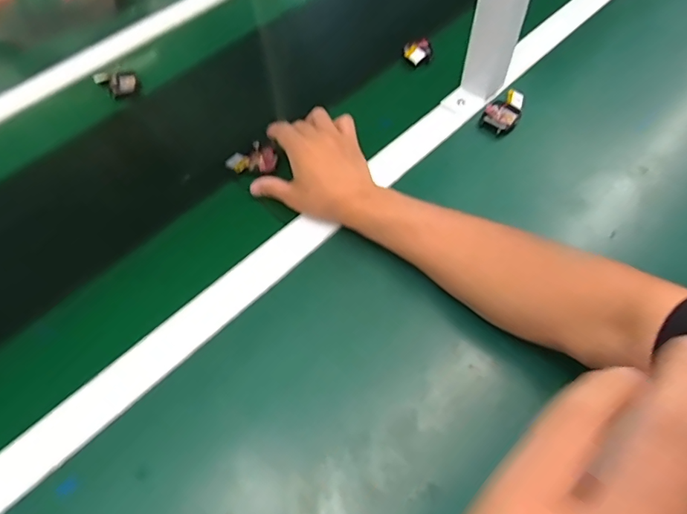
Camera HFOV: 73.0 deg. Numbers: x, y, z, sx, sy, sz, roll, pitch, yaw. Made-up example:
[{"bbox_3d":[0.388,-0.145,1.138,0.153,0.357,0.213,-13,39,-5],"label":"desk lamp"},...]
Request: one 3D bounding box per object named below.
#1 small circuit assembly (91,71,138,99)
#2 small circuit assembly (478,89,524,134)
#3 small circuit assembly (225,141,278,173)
[{"bbox_3d":[-0.299,-0.230,0.615,0.049,0.016,0.045,-28,61,-13],"label":"small circuit assembly"},{"bbox_3d":[0.194,-0.174,0.557,0.039,0.015,0.069,33,66,21],"label":"small circuit assembly"},{"bbox_3d":[-0.103,-0.112,0.526,0.055,0.011,0.037,-3,58,0],"label":"small circuit assembly"}]

